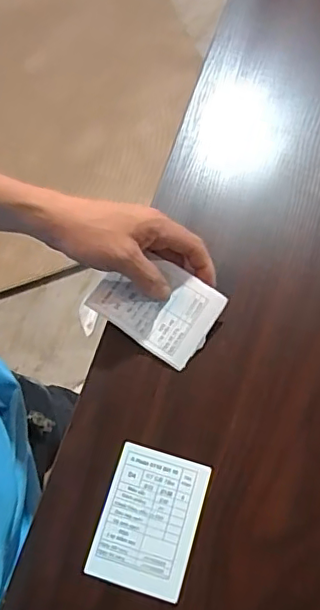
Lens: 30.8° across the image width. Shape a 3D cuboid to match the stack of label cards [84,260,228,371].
[{"bbox_3d":[-0.004,0.000,0.526,0.106,0.009,0.076,31,83,2],"label":"stack of label cards"}]

